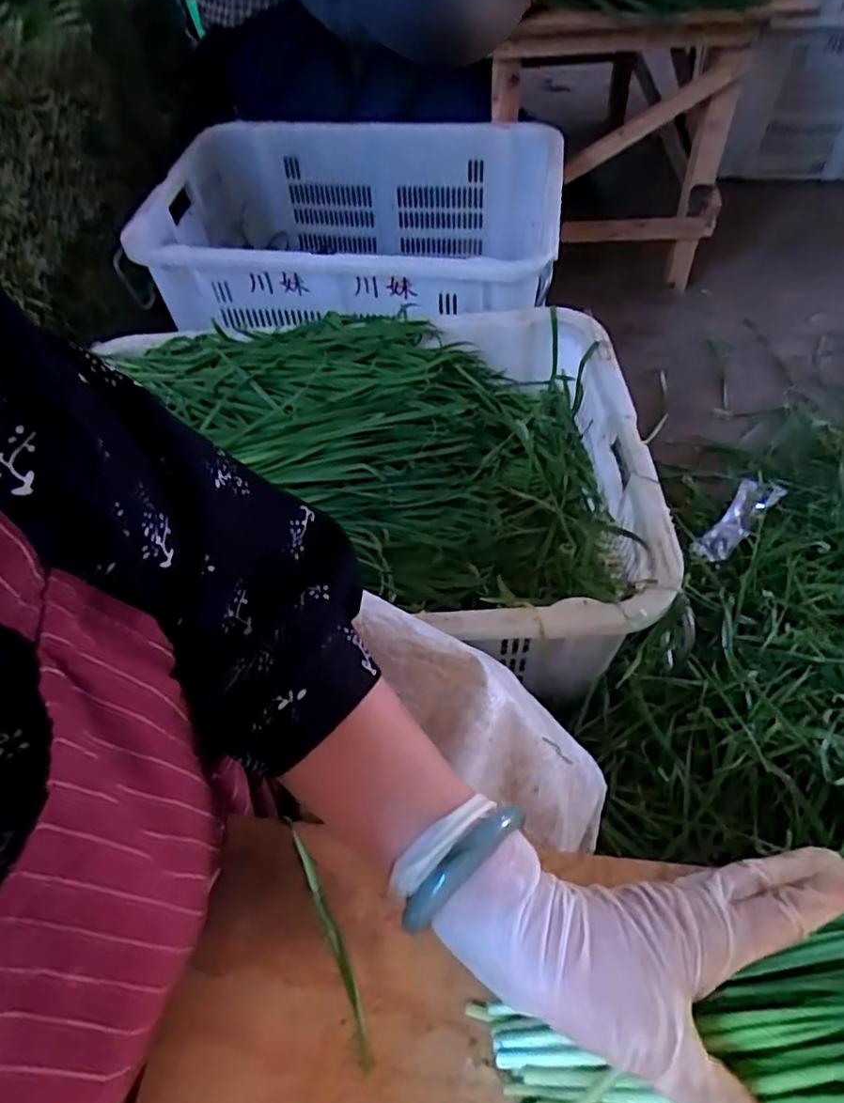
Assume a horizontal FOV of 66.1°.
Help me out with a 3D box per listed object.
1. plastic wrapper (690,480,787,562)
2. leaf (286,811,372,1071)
[{"bbox_3d":[0.506,-0.058,1.042,0.063,0.039,0.237,38,64,27],"label":"plastic wrapper"},{"bbox_3d":[-0.045,0.184,0.315,0.009,0.004,0.115,-21,55,-12],"label":"leaf"}]

